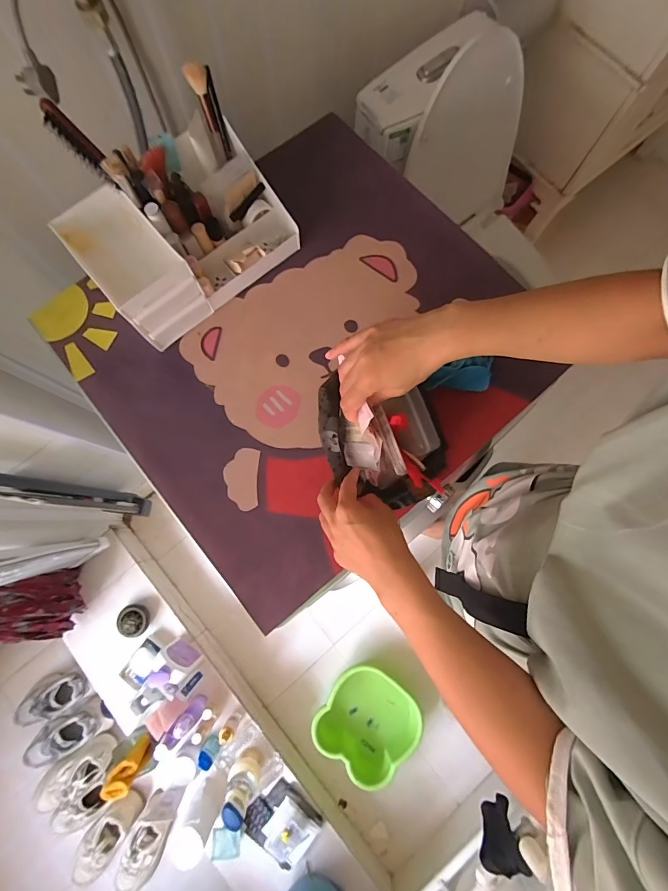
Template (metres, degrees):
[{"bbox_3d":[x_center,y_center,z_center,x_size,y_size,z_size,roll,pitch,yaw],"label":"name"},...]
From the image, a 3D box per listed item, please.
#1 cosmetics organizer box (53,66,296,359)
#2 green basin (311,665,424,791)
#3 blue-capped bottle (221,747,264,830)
[{"bbox_3d":[-0.203,-0.291,0.517,0.265,0.118,0.173,-40,82,-7],"label":"cosmetics organizer box"},{"bbox_3d":[0.108,0.816,1.132,0.306,0.127,0.247,38,81,6],"label":"green basin"},{"bbox_3d":[-0.221,0.837,0.952,0.075,0.198,0.057,40,82,7],"label":"blue-capped bottle"}]

